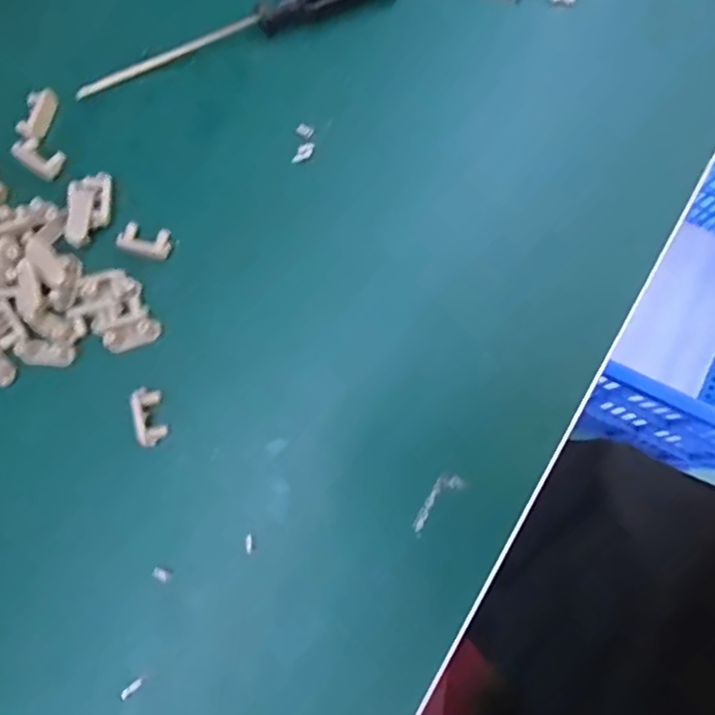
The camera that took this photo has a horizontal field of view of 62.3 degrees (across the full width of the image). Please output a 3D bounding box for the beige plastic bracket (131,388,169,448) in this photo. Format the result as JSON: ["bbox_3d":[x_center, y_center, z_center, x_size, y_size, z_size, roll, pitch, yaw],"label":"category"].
[{"bbox_3d":[-0.072,0.020,0.205,0.009,0.007,0.021,-14,79,-3],"label":"beige plastic bracket"}]

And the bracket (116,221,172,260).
[{"bbox_3d":[-0.078,-0.043,0.216,0.019,0.004,0.012,10,79,2],"label":"bracket"}]

